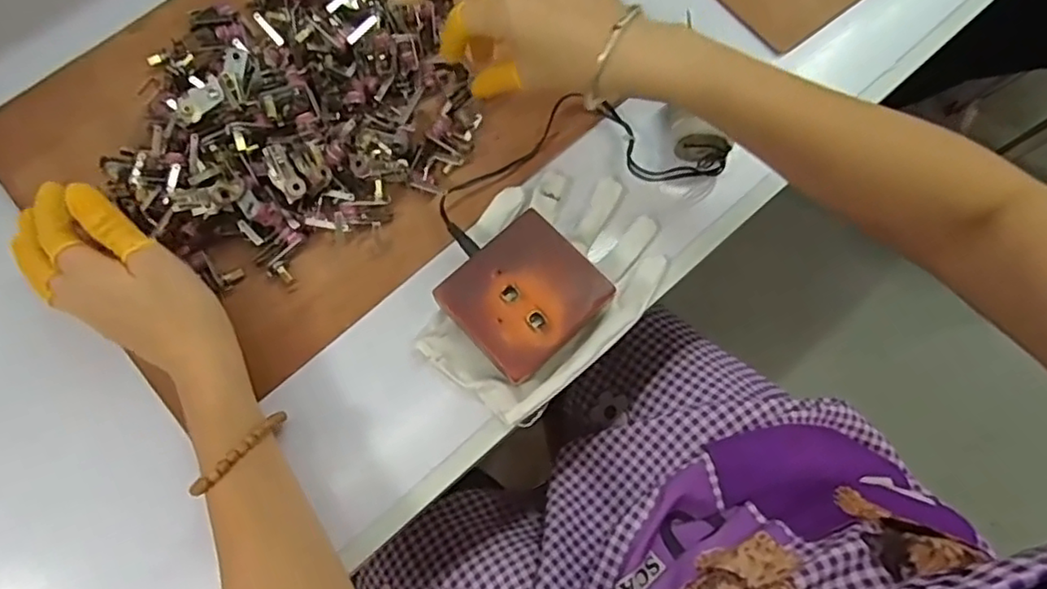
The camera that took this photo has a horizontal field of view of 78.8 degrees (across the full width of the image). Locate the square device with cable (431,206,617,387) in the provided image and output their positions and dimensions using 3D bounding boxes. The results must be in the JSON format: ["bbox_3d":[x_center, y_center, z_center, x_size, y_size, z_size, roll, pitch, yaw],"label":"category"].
[{"bbox_3d":[0.001,0.003,0.398,0.083,0.035,0.077,-41,77,-12],"label":"square device with cable"}]

